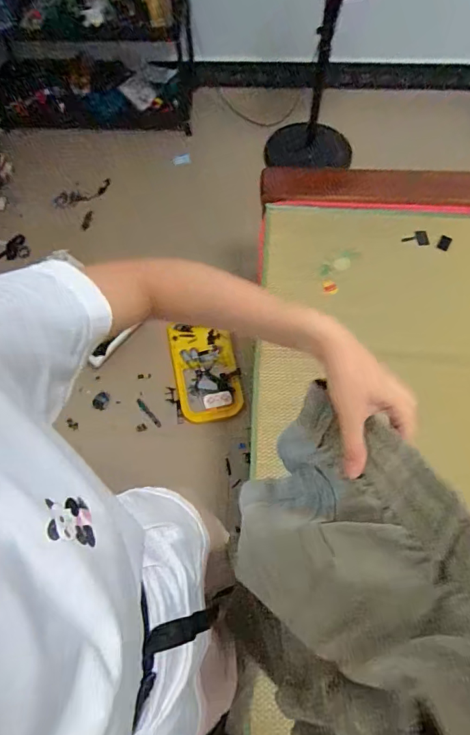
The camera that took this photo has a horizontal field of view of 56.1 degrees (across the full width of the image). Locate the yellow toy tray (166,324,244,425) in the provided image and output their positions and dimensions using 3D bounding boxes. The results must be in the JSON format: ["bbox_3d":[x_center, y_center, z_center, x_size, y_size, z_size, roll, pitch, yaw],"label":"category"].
[{"bbox_3d":[-0.105,0.001,1.565,0.219,0.055,0.388,-12,66,-4],"label":"yellow toy tray"}]

